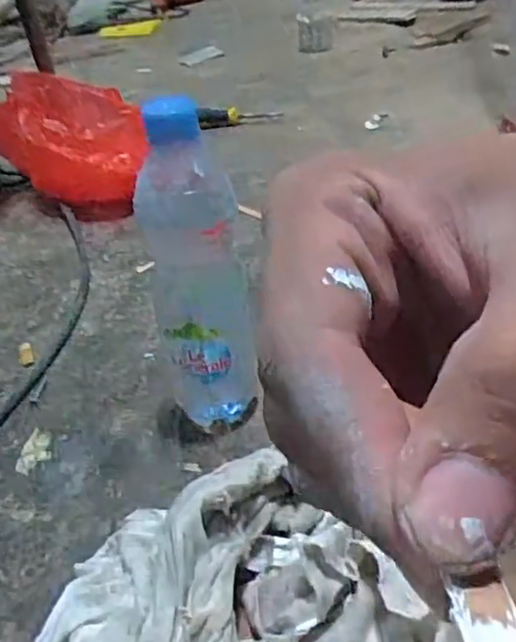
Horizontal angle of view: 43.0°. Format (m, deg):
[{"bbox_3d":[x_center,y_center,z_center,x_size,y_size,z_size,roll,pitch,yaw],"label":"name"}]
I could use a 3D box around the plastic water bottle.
[{"bbox_3d":[-0.040,-0.027,0.446,0.065,0.238,0.059,-9,36,-2],"label":"plastic water bottle"}]

